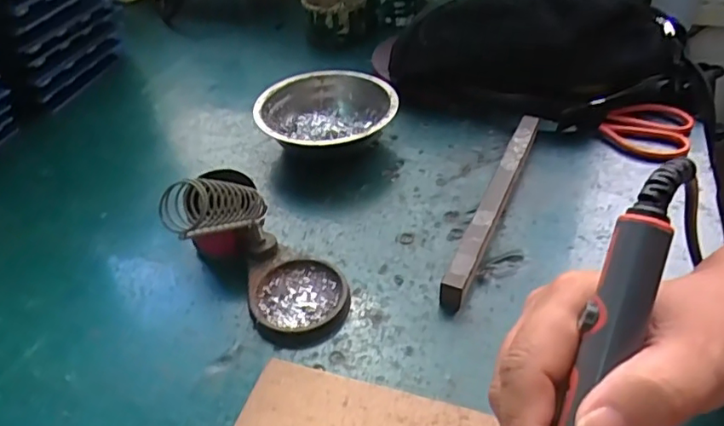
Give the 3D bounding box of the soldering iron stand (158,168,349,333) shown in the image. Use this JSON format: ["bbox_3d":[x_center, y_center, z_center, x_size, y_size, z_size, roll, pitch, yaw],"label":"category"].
[{"bbox_3d":[-0.067,0.017,0.355,0.102,0.093,0.089,-9,41,-5],"label":"soldering iron stand"}]

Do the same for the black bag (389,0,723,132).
[{"bbox_3d":[0.170,-0.146,0.497,0.291,0.133,0.060,11,13,8],"label":"black bag"}]

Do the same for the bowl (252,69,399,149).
[{"bbox_3d":[-0.031,-0.084,0.503,0.124,0.043,0.118,1,41,6],"label":"bowl"}]

